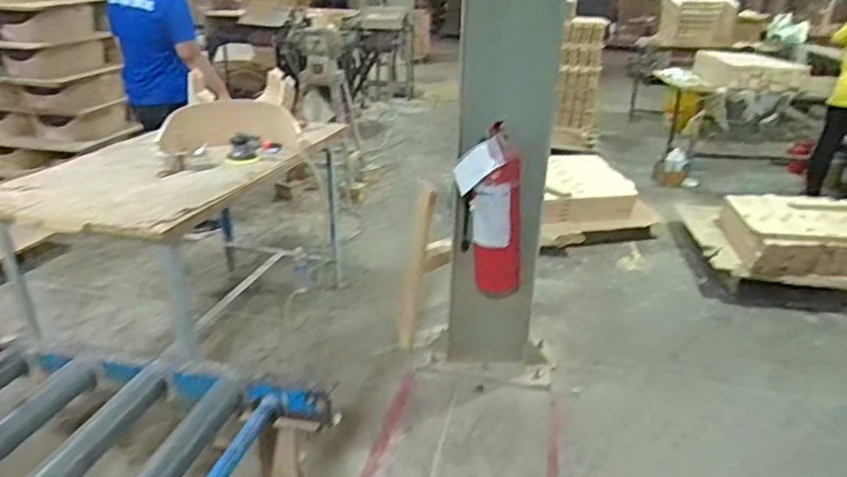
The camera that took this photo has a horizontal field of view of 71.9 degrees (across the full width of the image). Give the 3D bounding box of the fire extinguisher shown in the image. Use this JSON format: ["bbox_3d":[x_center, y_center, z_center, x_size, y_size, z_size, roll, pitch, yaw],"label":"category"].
[{"bbox_3d":[0.222,-0.065,1.942,0.231,0.557,0.139,4,25,9],"label":"fire extinguisher"}]

